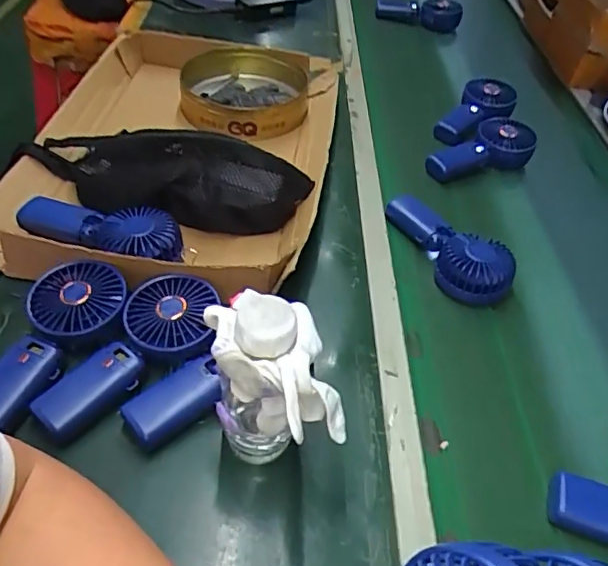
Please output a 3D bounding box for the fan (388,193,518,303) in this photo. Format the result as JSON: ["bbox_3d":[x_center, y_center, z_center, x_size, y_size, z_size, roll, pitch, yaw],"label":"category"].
[{"bbox_3d":[0.167,-0.041,0.686,0.070,0.050,0.178,-31,57,-33],"label":"fan"}]

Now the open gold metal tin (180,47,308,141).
[{"bbox_3d":[-0.088,-0.281,0.847,0.190,0.063,0.194,0,45,-9],"label":"open gold metal tin"}]

